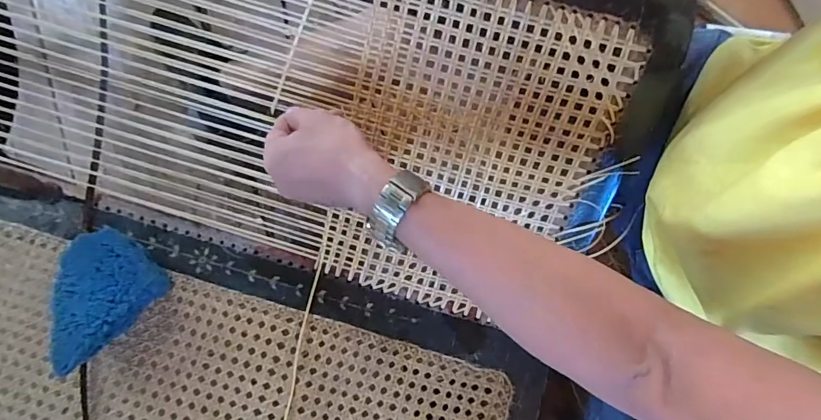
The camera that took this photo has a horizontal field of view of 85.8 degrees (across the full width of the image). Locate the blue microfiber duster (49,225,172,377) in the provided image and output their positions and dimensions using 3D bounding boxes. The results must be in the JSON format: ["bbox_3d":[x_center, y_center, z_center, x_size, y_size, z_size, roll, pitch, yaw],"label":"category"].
[{"bbox_3d":[-0.290,0.082,0.413,0.081,0.052,0.112,36,81,4],"label":"blue microfiber duster"}]

